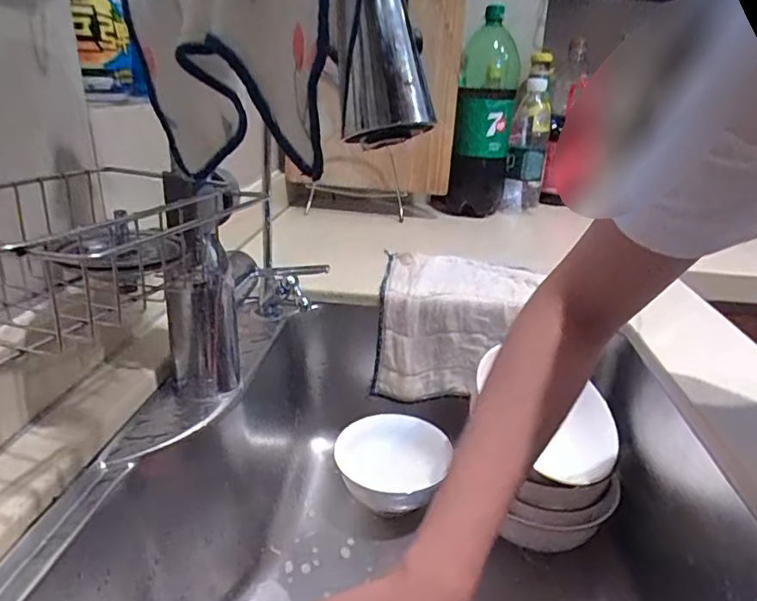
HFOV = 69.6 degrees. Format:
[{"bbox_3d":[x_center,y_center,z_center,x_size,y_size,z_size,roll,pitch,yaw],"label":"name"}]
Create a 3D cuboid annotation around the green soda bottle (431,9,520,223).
[{"bbox_3d":[0.162,-0.296,0.894,0.110,0.304,0.132,8,23,12],"label":"green soda bottle"}]

